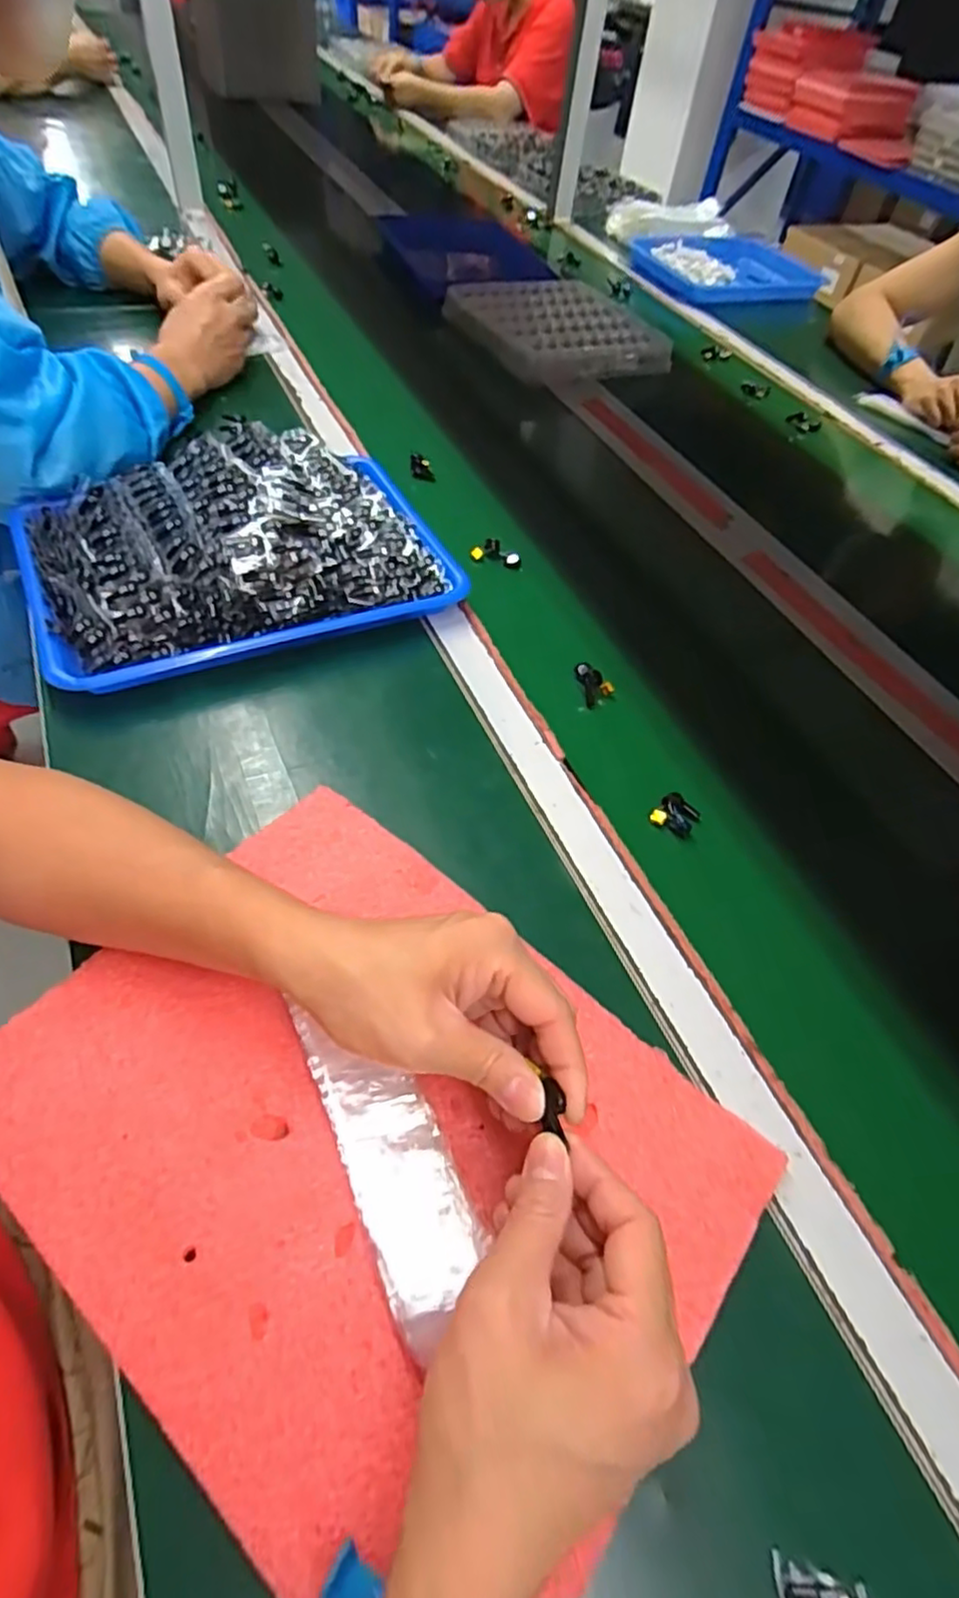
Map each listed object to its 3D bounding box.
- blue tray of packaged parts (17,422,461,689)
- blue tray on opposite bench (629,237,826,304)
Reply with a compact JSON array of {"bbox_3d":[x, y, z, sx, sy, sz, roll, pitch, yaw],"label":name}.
[{"bbox_3d":[-0.206,-0.222,0.573,0.333,0.102,0.233,-19,58,-23],"label":"blue tray of packaged parts"},{"bbox_3d":[0.474,-1.013,1.285,0.330,0.037,0.251,-6,55,-12],"label":"blue tray on opposite bench"}]

